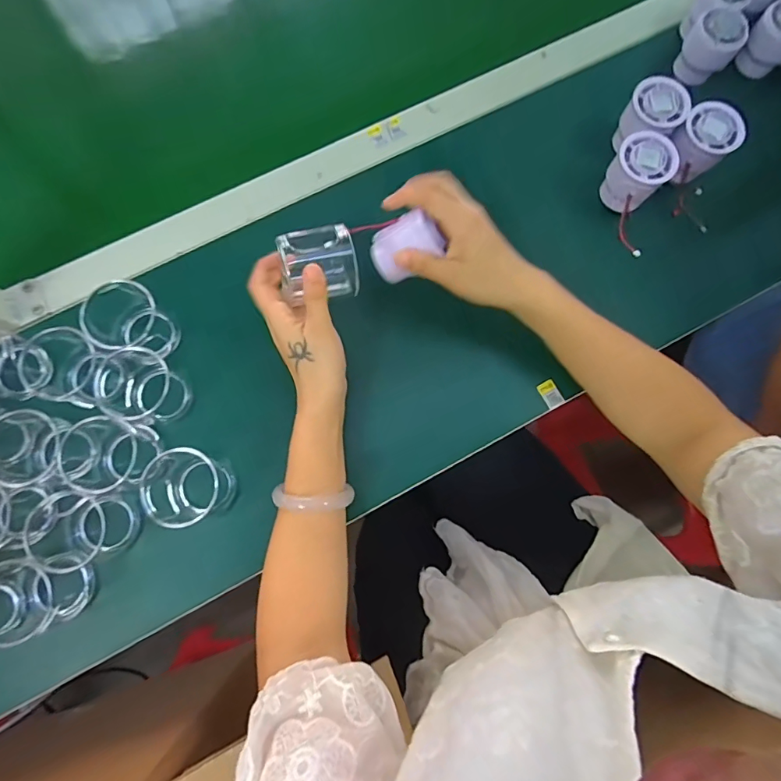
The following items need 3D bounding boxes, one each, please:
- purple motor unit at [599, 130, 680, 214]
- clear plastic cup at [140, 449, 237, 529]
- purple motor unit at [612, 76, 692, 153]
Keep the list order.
[{"bbox_3d":[0.229,-0.203,0.442,0.051,0.056,0.048,0,78,-1],"label":"purple motor unit"},{"bbox_3d":[-0.169,0.075,0.384,0.060,0.049,0.061,0,78,-1],"label":"clear plastic cup"},{"bbox_3d":[0.249,-0.261,0.454,0.045,0.059,0.050,-34,81,-8],"label":"purple motor unit"}]

